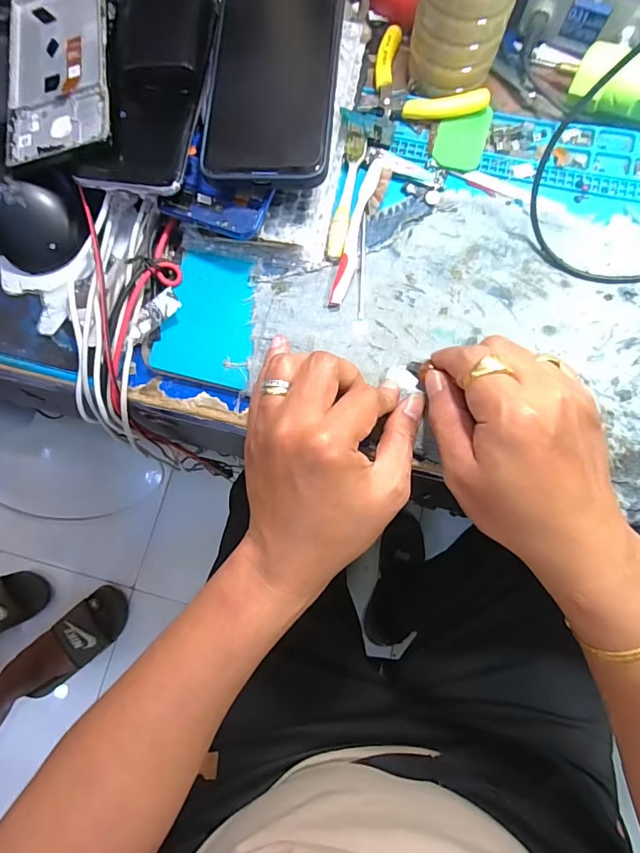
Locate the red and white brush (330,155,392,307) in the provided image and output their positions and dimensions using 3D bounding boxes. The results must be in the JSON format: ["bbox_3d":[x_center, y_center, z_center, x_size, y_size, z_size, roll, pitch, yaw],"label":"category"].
[{"bbox_3d":[0.027,-0.135,0.309,0.017,0.007,0.111,17,83,4],"label":"red and white brush"}]

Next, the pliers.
[{"bbox_3d":[0.064,-0.256,0.325,0.086,0.015,0.091,-17,82,0],"label":"pliers"}]

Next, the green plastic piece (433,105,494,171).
[{"bbox_3d":[0.103,-0.208,0.323,0.037,0.004,0.046,8,83,3],"label":"green plastic piece"}]

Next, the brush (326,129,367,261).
[{"bbox_3d":[0.018,-0.161,0.309,0.014,0.007,0.093,12,83,4],"label":"brush"}]

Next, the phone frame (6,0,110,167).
[{"bbox_3d":[-0.177,-0.252,0.303,0.074,0.005,0.157,-9,77,9],"label":"phone frame"}]

